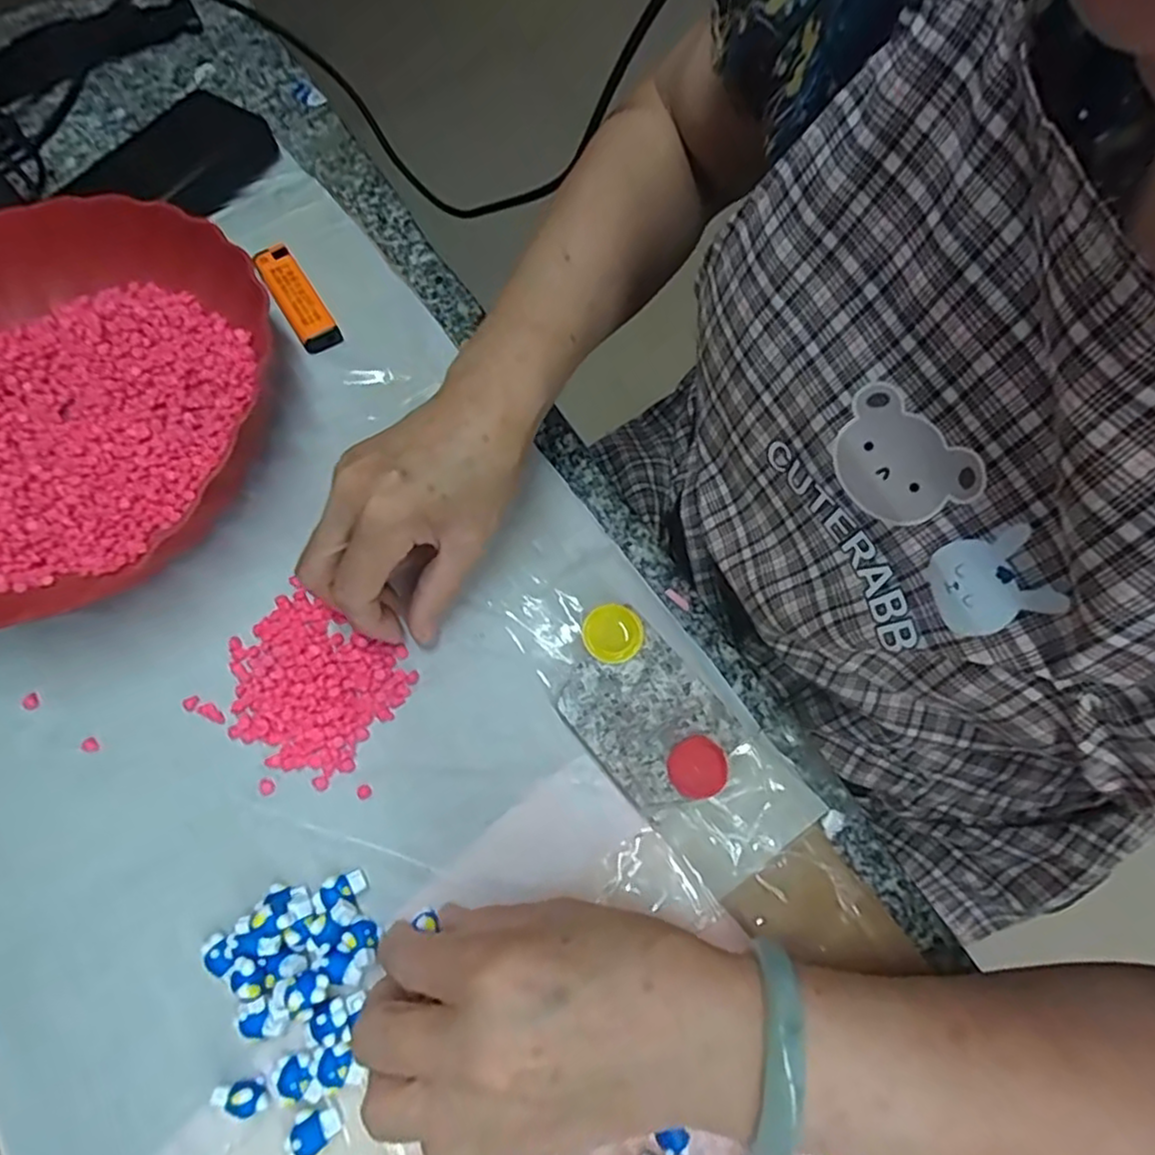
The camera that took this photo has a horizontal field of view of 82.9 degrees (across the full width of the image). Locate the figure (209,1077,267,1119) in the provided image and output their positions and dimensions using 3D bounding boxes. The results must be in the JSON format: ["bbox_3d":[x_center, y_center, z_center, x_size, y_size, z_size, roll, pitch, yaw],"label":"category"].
[{"bbox_3d":[-0.135,0.209,0.262,0.018,0.012,0.013,-11,70,-4],"label":"figure"}]

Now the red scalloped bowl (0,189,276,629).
[{"bbox_3d":[-0.274,-0.092,0.346,0.237,0.045,0.231,-40,74,-14],"label":"red scalloped bowl"}]

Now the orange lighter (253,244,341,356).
[{"bbox_3d":[-0.169,-0.169,0.392,0.023,0.011,0.083,-31,72,-11],"label":"orange lighter"}]

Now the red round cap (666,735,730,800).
[{"bbox_3d":[0.054,0.085,0.292,0.026,0.005,0.026,0,69,0],"label":"red round cap"}]

